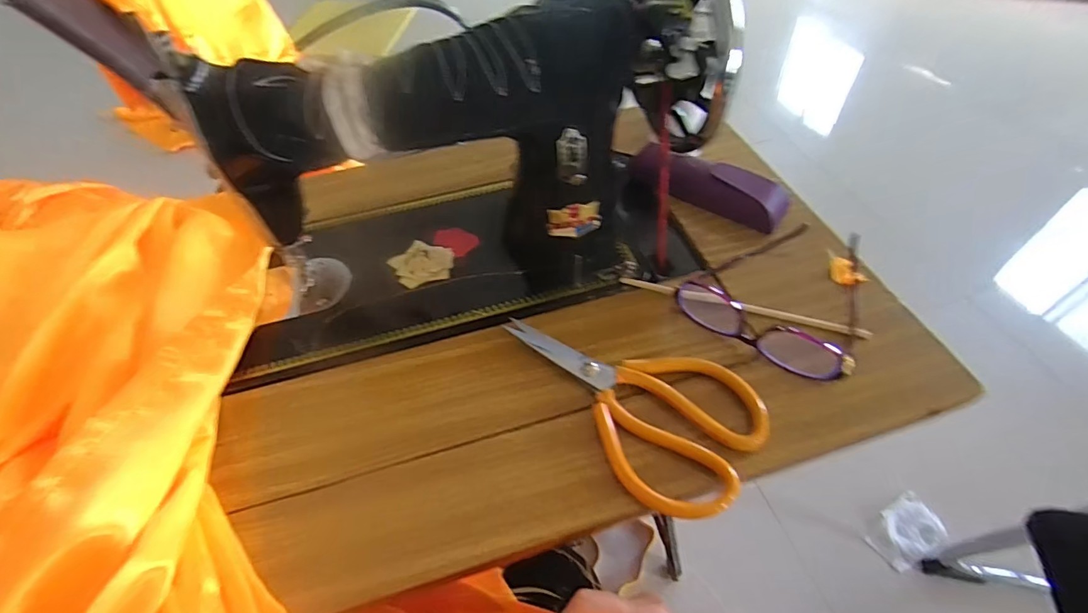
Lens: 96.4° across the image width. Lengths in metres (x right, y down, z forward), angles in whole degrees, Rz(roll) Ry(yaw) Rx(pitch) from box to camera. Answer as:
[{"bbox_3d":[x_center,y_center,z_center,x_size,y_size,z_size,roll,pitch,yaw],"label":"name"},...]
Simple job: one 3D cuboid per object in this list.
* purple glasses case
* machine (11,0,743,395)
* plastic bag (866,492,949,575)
[{"bbox_3d":[0.158,-0.122,0.465,0.149,0.035,0.045,33,60,26],"label":"purple glasses case"},{"bbox_3d":[-0.066,-0.122,0.382,0.389,0.194,0.202,-13,53,-7],"label":"machine"},{"bbox_3d":[0.721,0.447,0.967,0.146,0.054,0.099,-27,56,-17],"label":"plastic bag"}]

